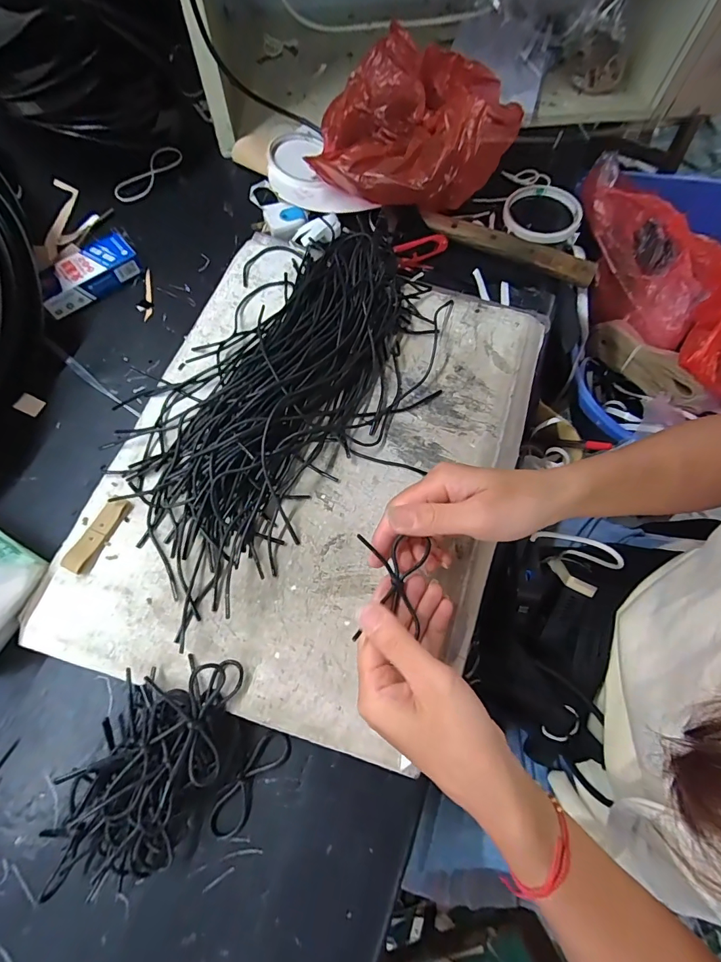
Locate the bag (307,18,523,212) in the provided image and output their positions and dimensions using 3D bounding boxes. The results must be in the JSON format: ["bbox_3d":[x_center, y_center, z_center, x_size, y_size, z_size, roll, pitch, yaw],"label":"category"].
[{"bbox_3d":[0.056,-0.375,0.457,0.208,0.094,0.194,9,69,3],"label":"bag"}]

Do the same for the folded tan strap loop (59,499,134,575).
[{"bbox_3d":[-0.197,0.040,0.316,0.017,0.010,0.060,24,71,9],"label":"folded tan strap loop"}]

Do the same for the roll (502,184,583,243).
[{"bbox_3d":[0.211,-0.312,0.488,0.085,0.018,0.088,0,69,0],"label":"roll"}]

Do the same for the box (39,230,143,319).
[{"bbox_3d":[-0.280,-0.212,0.433,0.100,0.027,0.043,-40,74,-14],"label":"box"}]

